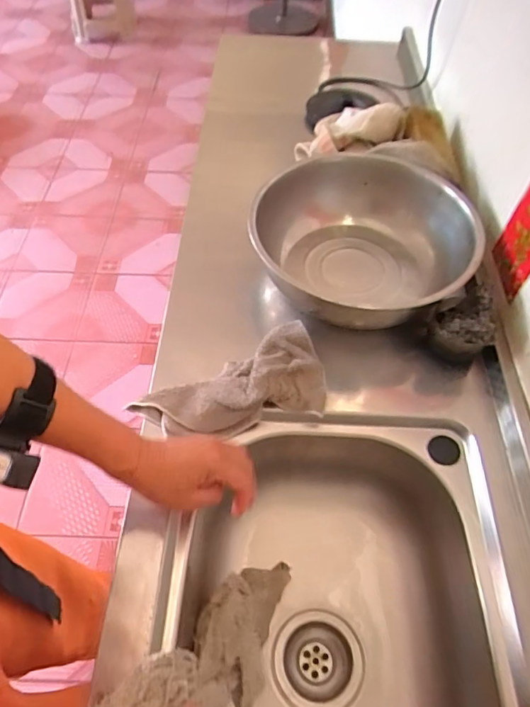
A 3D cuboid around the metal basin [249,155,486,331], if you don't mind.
[{"bbox_3d":[0.139,-0.160,0.698,0.294,0.102,0.294,0,55,0],"label":"metal basin"}]

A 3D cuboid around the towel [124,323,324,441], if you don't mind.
[{"bbox_3d":[-0.043,0.033,0.614,0.232,0.041,0.140,-9,56,-7],"label":"towel"}]

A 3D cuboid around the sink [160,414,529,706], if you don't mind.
[{"bbox_3d":[0.078,0.342,0.546,0.357,0.198,0.520,7,55,4],"label":"sink"}]

